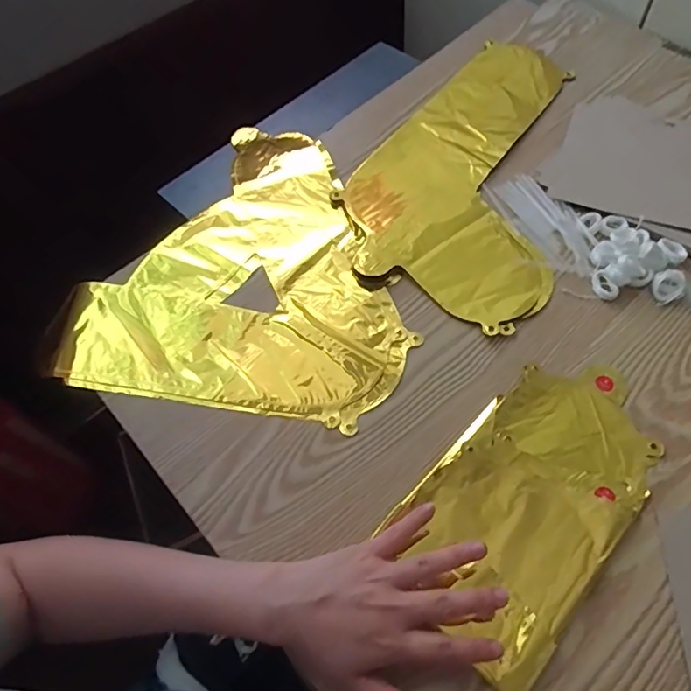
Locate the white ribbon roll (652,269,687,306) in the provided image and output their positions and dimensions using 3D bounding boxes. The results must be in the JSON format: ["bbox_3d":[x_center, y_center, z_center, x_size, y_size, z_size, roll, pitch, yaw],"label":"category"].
[{"bbox_3d":[0.302,-0.056,0.486,0.042,0.011,0.028,-33,64,-14],"label":"white ribbon roll"}]

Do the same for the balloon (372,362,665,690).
[{"bbox_3d":[0.152,0.115,0.415,0.140,0.009,0.249,39,70,22],"label":"balloon"}]

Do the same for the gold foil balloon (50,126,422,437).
[{"bbox_3d":[-0.094,-0.097,0.555,0.329,0.022,0.349,8,62,8],"label":"gold foil balloon"}]

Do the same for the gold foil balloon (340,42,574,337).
[{"bbox_3d":[0.150,-0.211,0.589,0.225,0.009,0.405,21,65,15],"label":"gold foil balloon"}]

